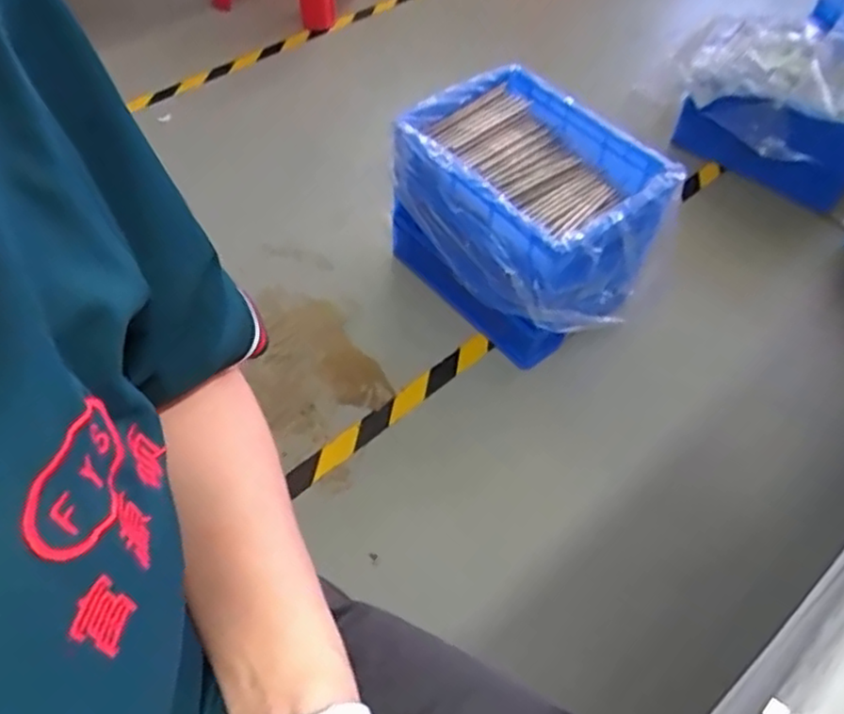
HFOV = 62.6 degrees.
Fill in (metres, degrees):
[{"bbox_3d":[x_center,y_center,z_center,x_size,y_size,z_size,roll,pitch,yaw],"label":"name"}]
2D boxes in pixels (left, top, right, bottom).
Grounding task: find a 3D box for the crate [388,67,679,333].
[{"bbox_3d":[0.189,-0.275,1.229,0.320,0.205,0.450,-35,63,-26],"label":"crate"}]

